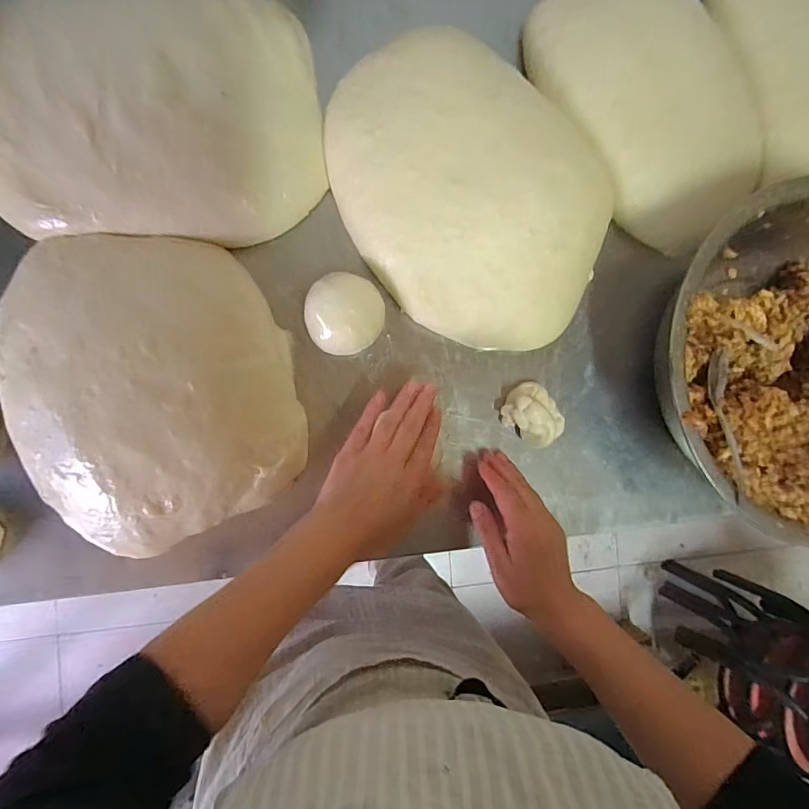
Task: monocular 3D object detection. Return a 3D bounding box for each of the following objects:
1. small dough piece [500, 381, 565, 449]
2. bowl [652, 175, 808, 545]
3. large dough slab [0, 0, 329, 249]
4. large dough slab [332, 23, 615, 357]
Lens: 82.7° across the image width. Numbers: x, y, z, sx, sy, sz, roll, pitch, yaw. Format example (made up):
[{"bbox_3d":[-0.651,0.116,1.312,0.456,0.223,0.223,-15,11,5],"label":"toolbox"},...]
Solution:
[{"bbox_3d":[0.136,0.011,0.476,0.062,0.027,0.053,43,84,-5],"label":"small dough piece"},{"bbox_3d":[0.413,-0.043,0.474,0.341,0.108,0.331,0,89,-8],"label":"bowl"},{"bbox_3d":[-0.235,-0.266,0.414,0.315,0.058,0.231,-3,89,-8],"label":"large dough slab"},{"bbox_3d":[0.078,-0.201,0.452,0.246,0.052,0.300,-40,94,-7],"label":"large dough slab"}]

